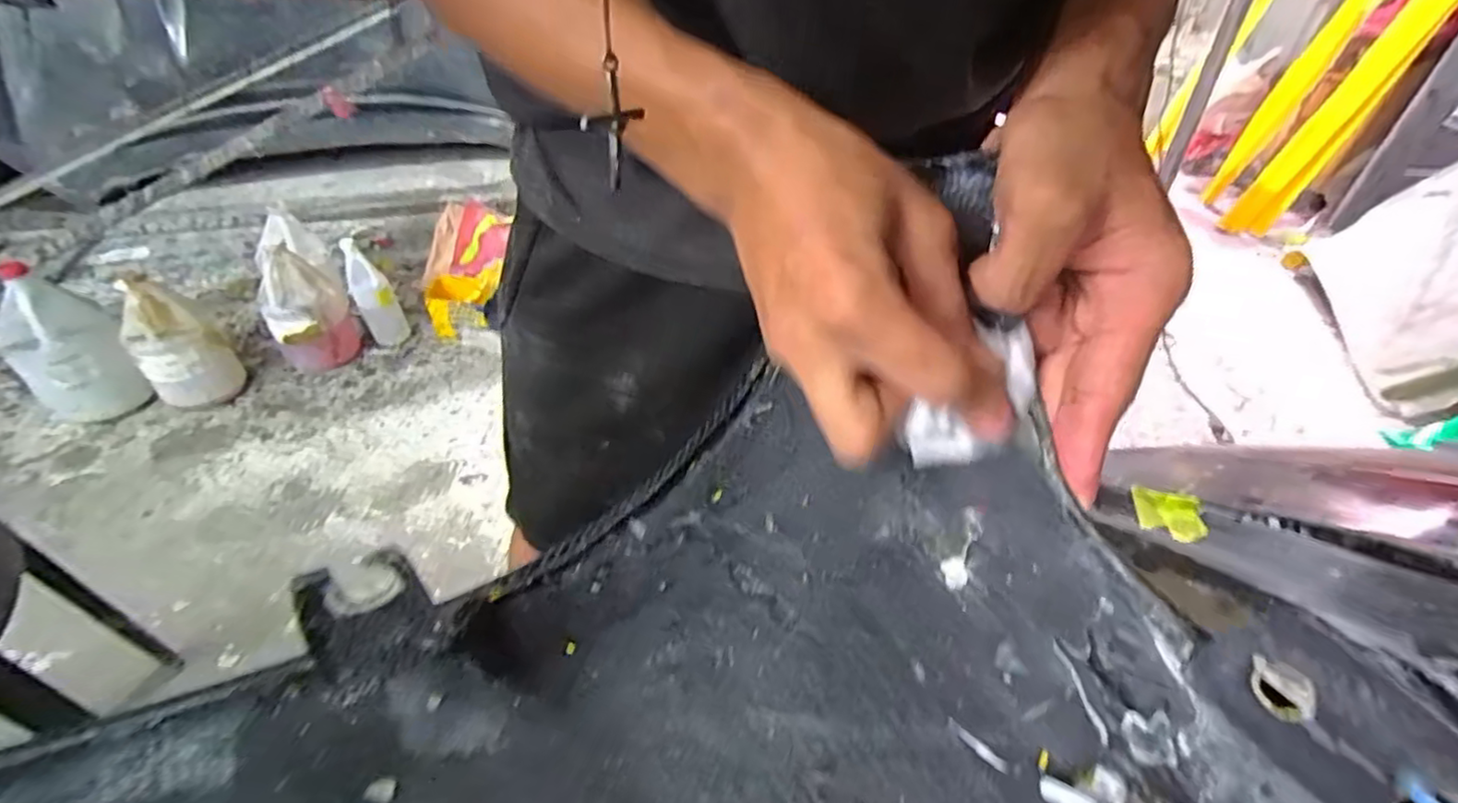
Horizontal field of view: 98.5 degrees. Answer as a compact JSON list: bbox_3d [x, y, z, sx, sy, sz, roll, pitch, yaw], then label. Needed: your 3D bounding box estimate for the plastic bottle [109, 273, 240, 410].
[{"bbox_3d":[-1.108,-0.107,1.268,0.152,0.257,0.126,-31,53,-33],"label":"plastic bottle"}]

